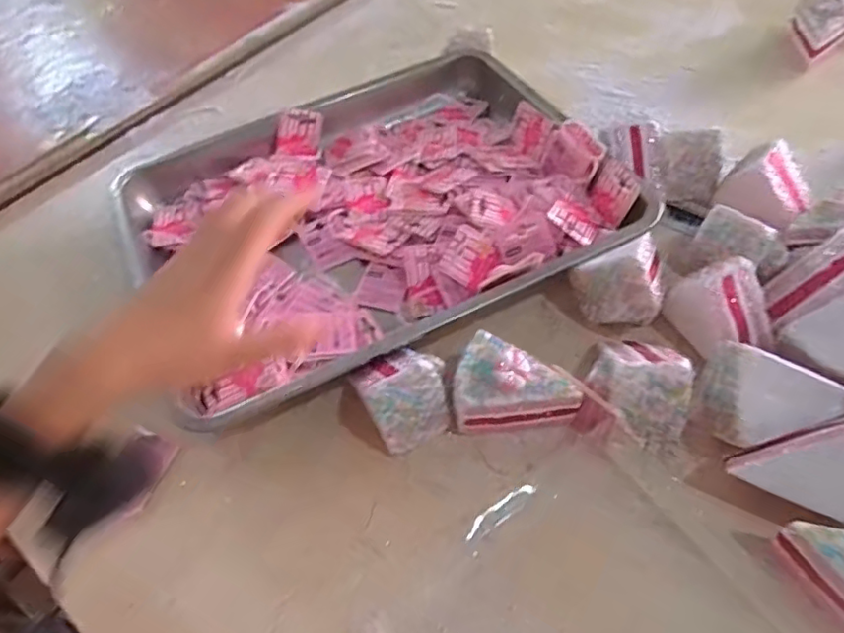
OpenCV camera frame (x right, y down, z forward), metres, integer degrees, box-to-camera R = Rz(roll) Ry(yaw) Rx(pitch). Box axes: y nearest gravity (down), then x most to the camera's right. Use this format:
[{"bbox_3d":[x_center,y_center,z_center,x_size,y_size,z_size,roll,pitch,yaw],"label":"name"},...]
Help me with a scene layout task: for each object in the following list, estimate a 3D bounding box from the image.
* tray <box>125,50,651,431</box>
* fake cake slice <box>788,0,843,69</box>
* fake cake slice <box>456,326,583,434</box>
[{"bbox_3d":[-0.058,-0.112,0.568,0.433,0.047,0.369,-24,54,-13],"label":"tray"},{"bbox_3d":[0.464,-0.338,0.683,0.066,0.059,0.078,28,60,24],"label":"fake cake slice"},{"bbox_3d":[0.066,0.046,0.427,0.087,0.058,0.057,-5,52,2],"label":"fake cake slice"}]

